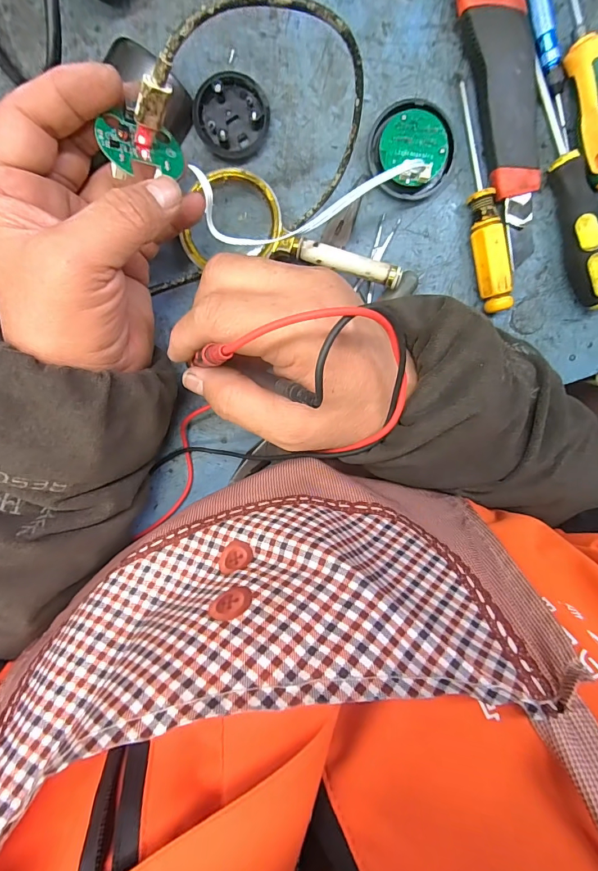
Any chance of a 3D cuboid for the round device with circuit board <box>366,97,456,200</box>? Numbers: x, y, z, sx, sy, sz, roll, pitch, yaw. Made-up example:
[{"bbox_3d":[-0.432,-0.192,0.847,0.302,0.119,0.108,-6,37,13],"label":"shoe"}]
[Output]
[{"bbox_3d":[0.075,-0.190,0.268,0.054,0.016,0.056,0,100,-2],"label":"round device with circuit board"}]

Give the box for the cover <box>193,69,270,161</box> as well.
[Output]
[{"bbox_3d":[-0.044,-0.208,0.264,0.046,0.014,0.044,0,100,-2],"label":"cover"}]

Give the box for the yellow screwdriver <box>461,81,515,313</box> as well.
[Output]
[{"bbox_3d":[0.123,-0.158,0.273,0.019,0.022,0.145,-13,100,0],"label":"yellow screwdriver"}]

